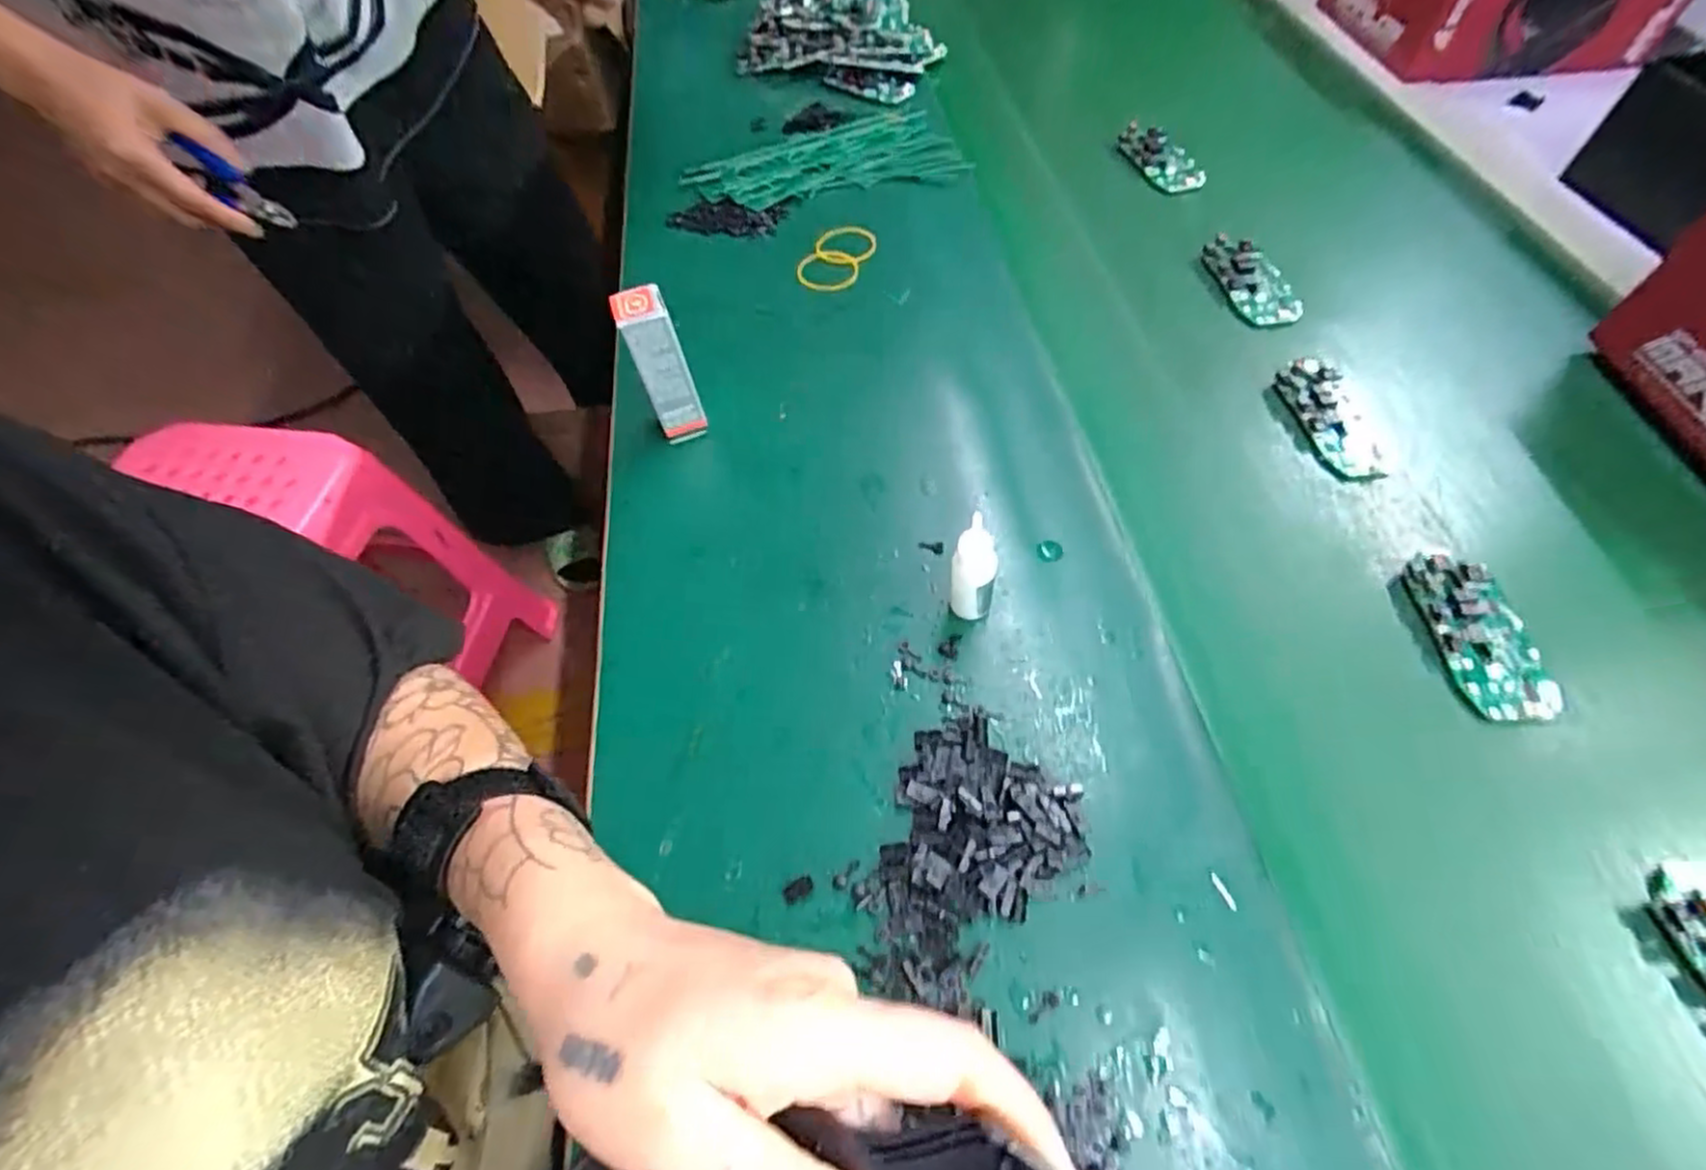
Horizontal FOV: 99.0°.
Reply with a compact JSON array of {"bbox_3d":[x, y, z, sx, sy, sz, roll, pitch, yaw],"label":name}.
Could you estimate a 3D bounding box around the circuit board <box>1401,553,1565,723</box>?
[{"bbox_3d":[0.320,0.024,0.372,0.043,0.007,0.092,-4,57,1],"label":"circuit board"}]

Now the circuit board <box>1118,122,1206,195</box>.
[{"bbox_3d":[0.263,-0.365,0.624,0.038,0.021,0.090,-19,59,-9],"label":"circuit board"}]

